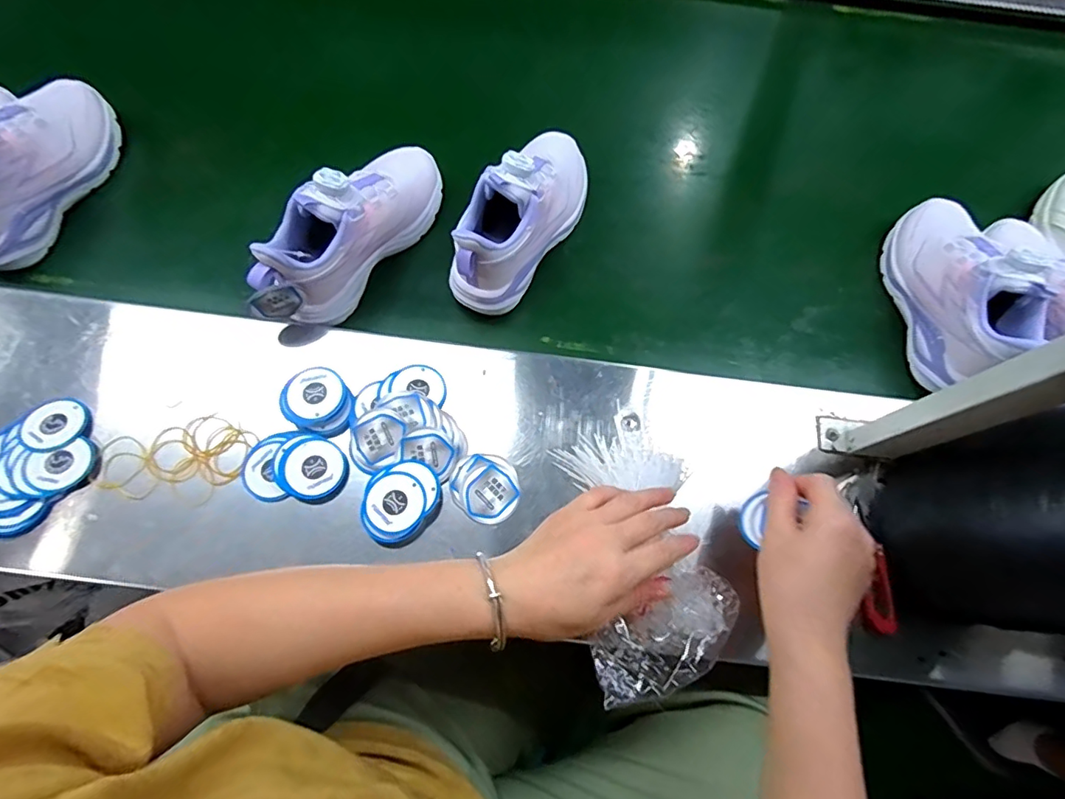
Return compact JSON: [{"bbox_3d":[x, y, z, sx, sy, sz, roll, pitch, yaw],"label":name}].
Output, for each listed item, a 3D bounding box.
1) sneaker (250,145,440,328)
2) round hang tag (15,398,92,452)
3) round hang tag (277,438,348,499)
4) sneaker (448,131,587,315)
[{"bbox_3d":[-0.171,-0.173,0.489,0.069,0.102,0.218,28,72,10],"label":"sneaker"},{"bbox_3d":[-0.397,0.021,0.429,0.045,0.006,0.050,41,77,15],"label":"round hang tag"},{"bbox_3d":[-0.183,0.057,0.429,0.050,0.010,0.050,40,77,15],"label":"round hang tag"},{"bbox_3d":[-0.012,-0.185,0.510,0.077,0.123,0.203,26,72,10],"label":"sneaker"}]

